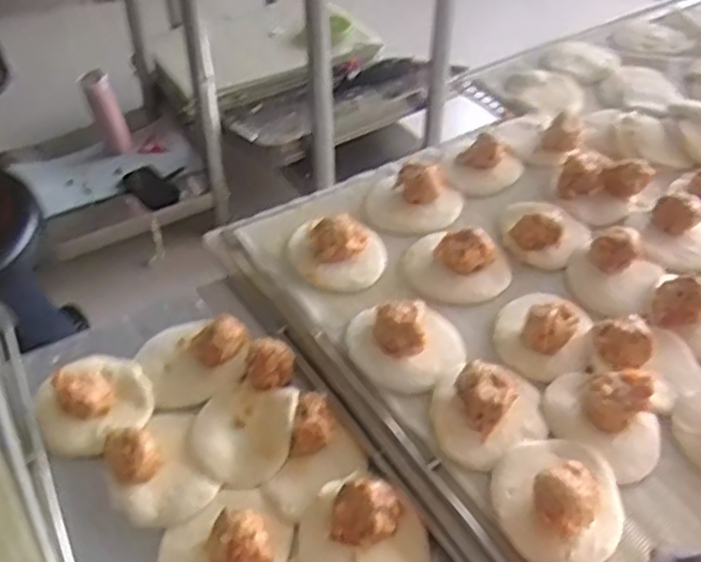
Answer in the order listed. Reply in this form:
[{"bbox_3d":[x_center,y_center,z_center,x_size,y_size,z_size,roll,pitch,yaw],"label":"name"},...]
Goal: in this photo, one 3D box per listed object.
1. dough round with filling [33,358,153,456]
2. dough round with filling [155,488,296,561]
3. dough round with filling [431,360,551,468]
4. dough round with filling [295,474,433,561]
[{"bbox_3d":[-0.200,0.088,0.570,0.083,0.033,0.075,-30,52,-28],"label":"dough round with filling"},{"bbox_3d":[-0.083,0.176,0.489,0.088,0.032,0.076,-30,52,-28],"label":"dough round with filling"},{"bbox_3d":[0.101,0.088,0.537,0.087,0.034,0.075,-24,50,-26],"label":"dough round with filling"},{"bbox_3d":[0.010,0.170,0.493,0.087,0.033,0.081,1,44,-1],"label":"dough round with filling"}]

